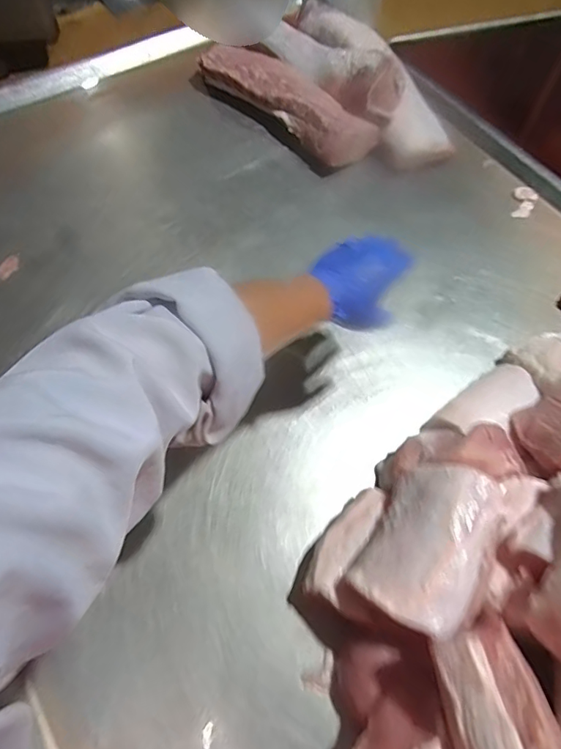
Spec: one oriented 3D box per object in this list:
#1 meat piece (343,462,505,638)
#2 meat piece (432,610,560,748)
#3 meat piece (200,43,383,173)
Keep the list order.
[{"bbox_3d":[0.154,0.170,0.514,0.110,0.056,0.170,31,66,14],"label":"meat piece"},{"bbox_3d":[0.181,0.291,0.396,0.076,0.045,0.173,-12,63,-8],"label":"meat piece"},{"bbox_3d":[0.014,-0.528,0.961,0.382,0.079,0.115,40,68,17],"label":"meat piece"}]

